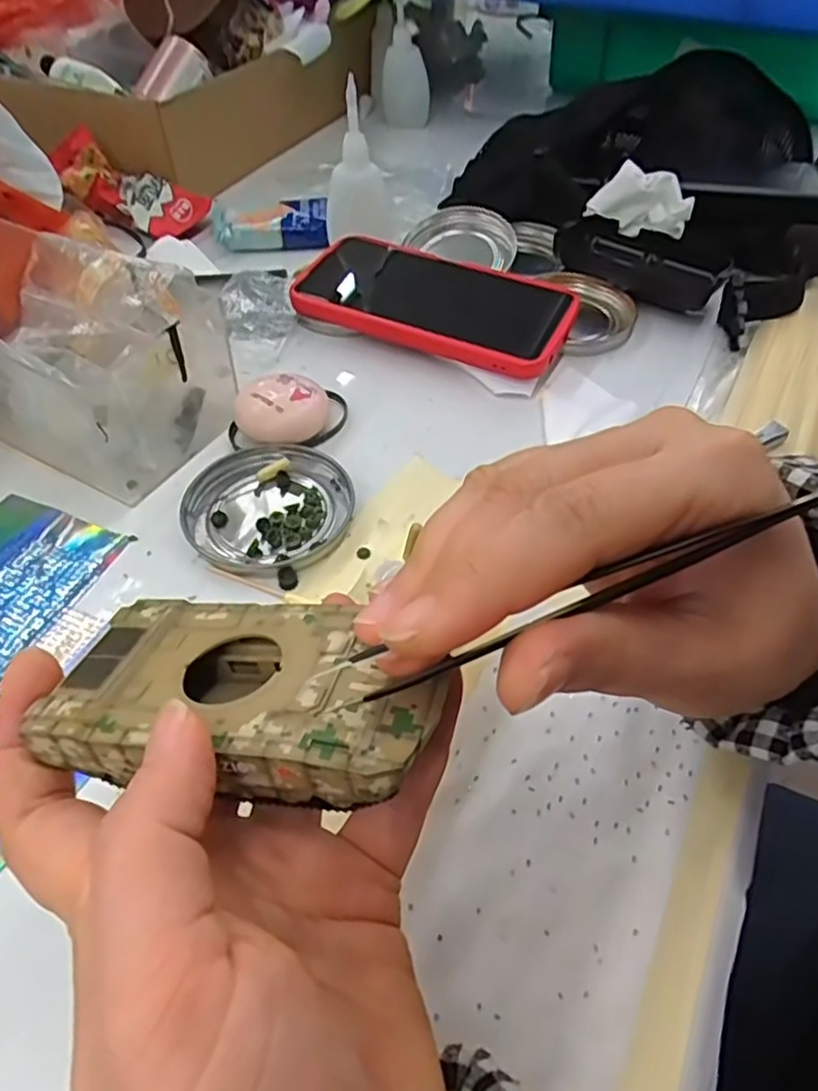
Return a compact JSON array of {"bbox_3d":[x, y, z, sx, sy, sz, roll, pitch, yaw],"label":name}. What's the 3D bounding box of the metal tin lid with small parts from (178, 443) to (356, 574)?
[{"bbox_3d":[-0.068,-0.019,0.325,0.076,0.010,0.074,1,49,-1],"label":"metal tin lid with small parts"}]

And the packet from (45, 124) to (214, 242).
[{"bbox_3d":[-0.215,-0.269,0.508,0.119,0.028,0.042,28,54,1],"label":"packet"}]

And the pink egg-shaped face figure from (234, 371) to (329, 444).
[{"bbox_3d":[-0.066,-0.070,0.356,0.047,0.024,0.039,-7,51,-7],"label":"pink egg-shaped face figure"}]

